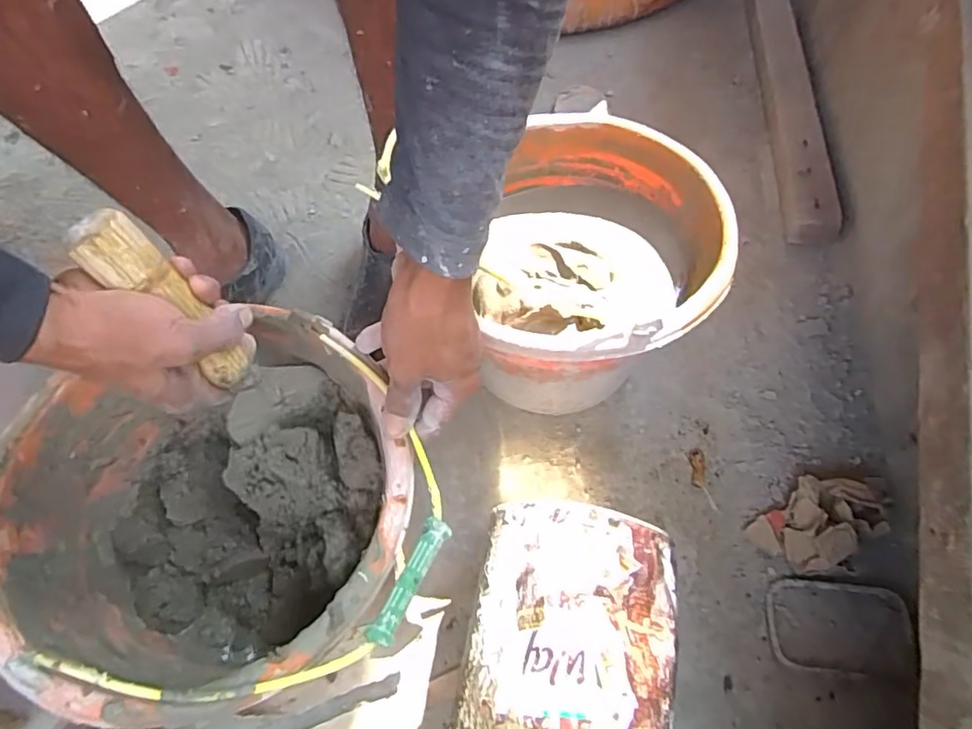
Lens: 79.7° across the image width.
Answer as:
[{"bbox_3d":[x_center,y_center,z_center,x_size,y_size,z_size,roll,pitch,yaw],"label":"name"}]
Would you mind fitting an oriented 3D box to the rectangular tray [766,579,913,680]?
[{"bbox_3d":[0.308,0.229,0.507,0.115,0.012,0.073,6,60,3],"label":"rectangular tray"}]

